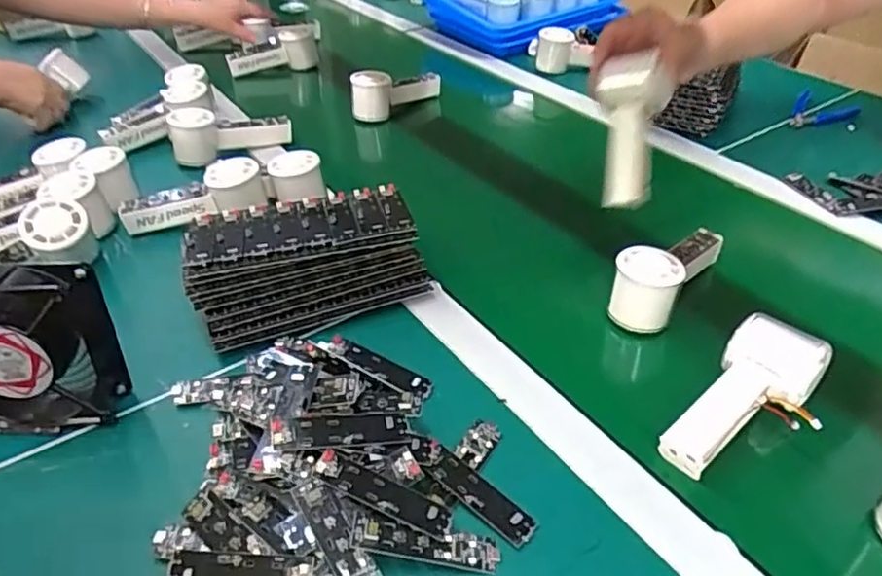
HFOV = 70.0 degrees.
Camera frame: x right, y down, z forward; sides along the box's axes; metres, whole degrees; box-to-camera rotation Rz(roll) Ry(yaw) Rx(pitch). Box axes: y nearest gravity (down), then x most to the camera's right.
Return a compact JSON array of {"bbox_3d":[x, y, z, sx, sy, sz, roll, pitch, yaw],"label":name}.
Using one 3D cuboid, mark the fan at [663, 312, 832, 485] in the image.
[{"bbox_3d":[0.220,0.086,0.467,0.141,0.046,0.069,-34,48,-16],"label":"fan"}]

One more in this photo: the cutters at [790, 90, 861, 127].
[{"bbox_3d":[0.547,-0.250,0.899,0.080,0.015,0.099,24,44,27],"label":"cutters"}]

